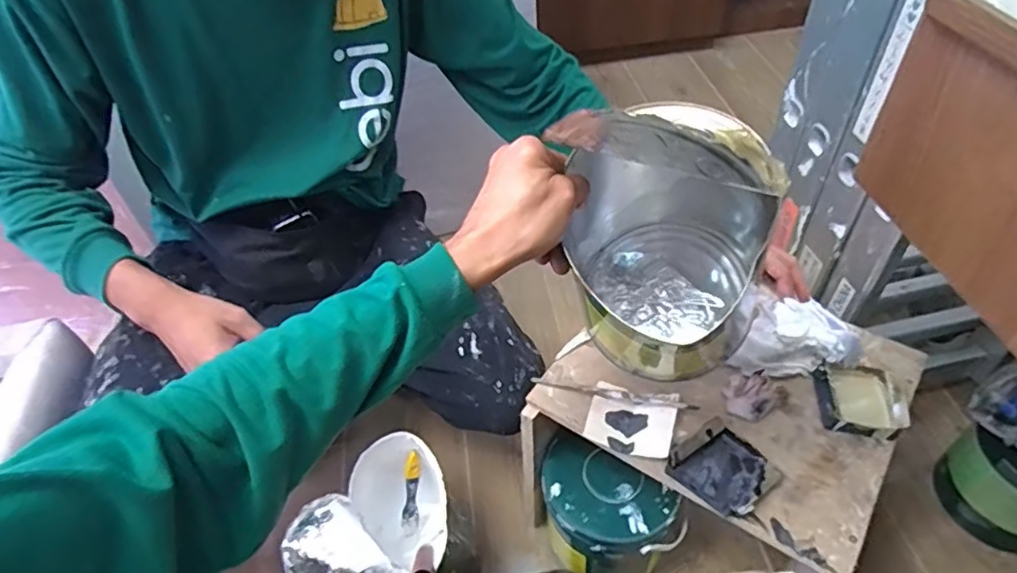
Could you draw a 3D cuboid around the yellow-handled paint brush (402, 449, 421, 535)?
[{"bbox_3d":[-0.137,0.292,0.867,0.018,0.141,0.019,10,20,14],"label":"yellow-handled paint brush"}]

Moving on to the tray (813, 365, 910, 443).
[{"bbox_3d":[0.377,0.121,0.659,0.077,0.029,0.075,5,48,9],"label":"tray"}]

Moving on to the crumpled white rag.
[{"bbox_3d":[0.330,0.057,0.712,0.141,0.036,0.100,11,49,14],"label":"crumpled white rag"}]

